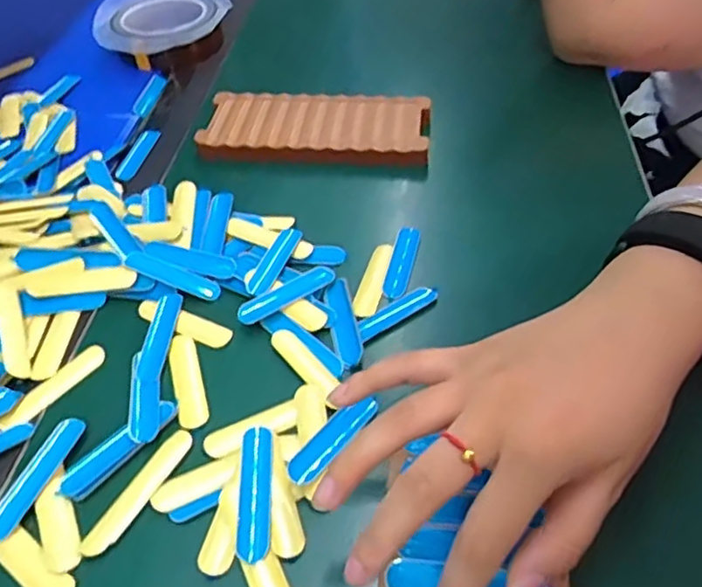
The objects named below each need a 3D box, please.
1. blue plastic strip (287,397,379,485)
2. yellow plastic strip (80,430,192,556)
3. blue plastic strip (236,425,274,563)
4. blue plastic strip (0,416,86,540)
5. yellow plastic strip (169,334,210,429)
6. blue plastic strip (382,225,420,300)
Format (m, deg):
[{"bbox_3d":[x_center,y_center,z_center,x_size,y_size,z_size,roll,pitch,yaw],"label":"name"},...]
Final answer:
[{"bbox_3d":[-0.008,0.067,0.287,0.051,0.005,0.015,-42,56,-13],"label":"blue plastic strip"},{"bbox_3d":[-0.098,0.091,0.289,0.014,0.004,0.066,20,52,21],"label":"yellow plastic strip"},{"bbox_3d":[-0.044,0.090,0.283,0.015,0.004,0.061,7,49,-12],"label":"blue plastic strip"},{"bbox_3d":[-0.151,0.087,0.296,0.014,0.006,0.062,15,50,17],"label":"blue plastic strip"},{"bbox_3d":[-0.089,0.046,0.334,0.015,0.004,0.064,-16,48,-10],"label":"yellow plastic strip"},{"bbox_3d":[0.032,-0.019,0.391,0.015,0.004,0.062,21,51,-3],"label":"blue plastic strip"}]

